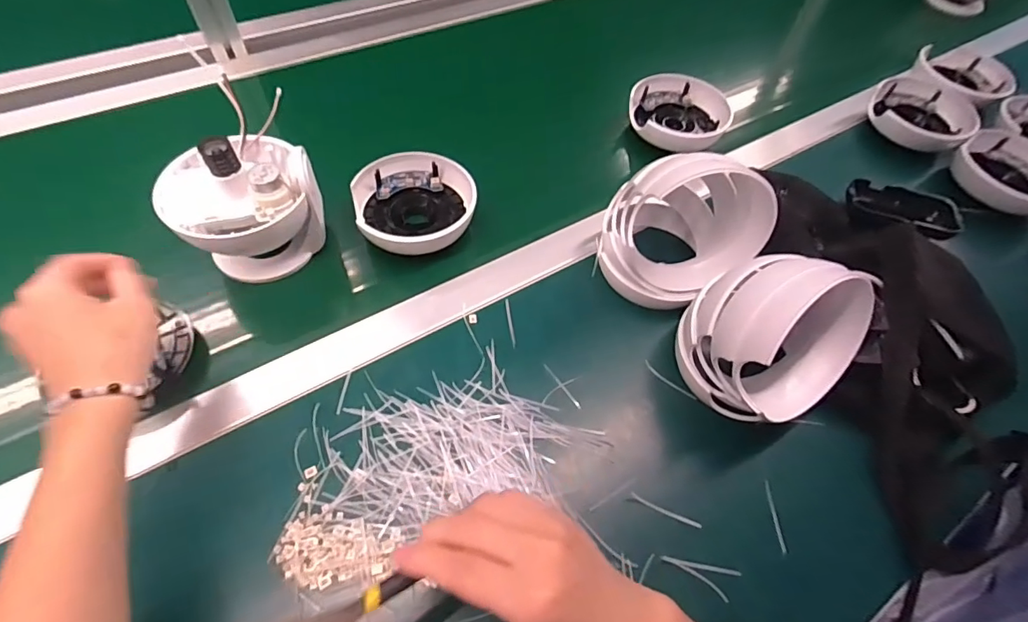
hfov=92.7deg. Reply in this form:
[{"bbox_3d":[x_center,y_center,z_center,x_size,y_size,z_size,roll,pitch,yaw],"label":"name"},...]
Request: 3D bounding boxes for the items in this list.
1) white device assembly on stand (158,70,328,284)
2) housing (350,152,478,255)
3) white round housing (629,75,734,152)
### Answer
[{"bbox_3d":[-0.233,-0.099,0.424,0.119,0.113,0.119,-30,65,-22],"label":"white device assembly on stand"},{"bbox_3d":[-0.092,-0.098,0.471,0.113,0.043,0.105,2,57,-4],"label":"housing"},{"bbox_3d":[0.188,-0.224,0.572,0.114,0.037,0.121,2,57,-4],"label":"white round housing"}]

